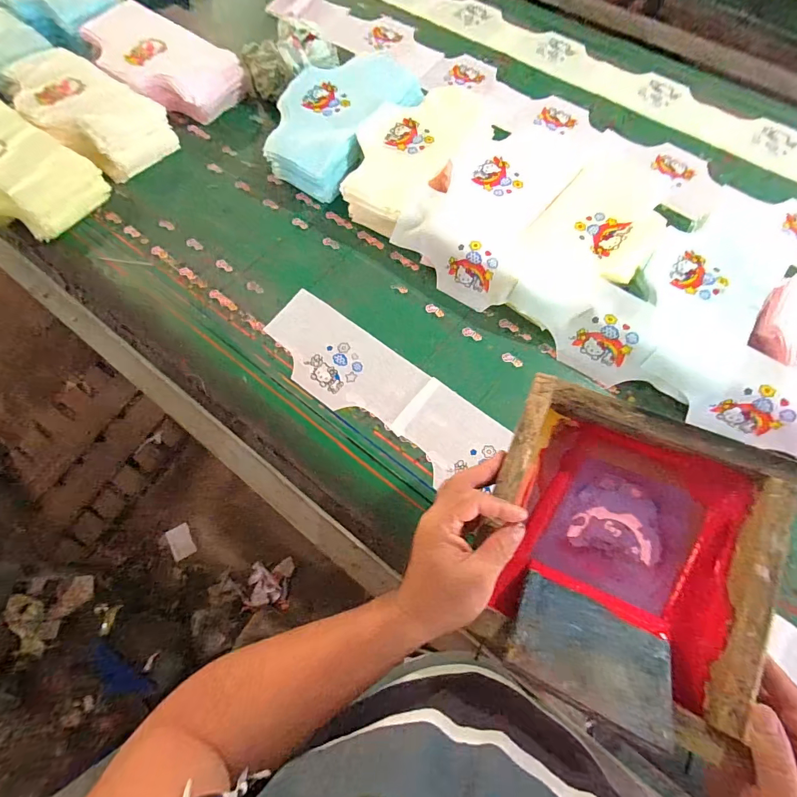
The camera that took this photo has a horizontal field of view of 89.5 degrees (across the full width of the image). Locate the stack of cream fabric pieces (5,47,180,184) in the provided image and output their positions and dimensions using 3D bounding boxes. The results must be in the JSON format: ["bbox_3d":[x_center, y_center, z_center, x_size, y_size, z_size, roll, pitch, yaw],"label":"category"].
[{"bbox_3d":[-0.596,-0.550,0.772,0.293,0.083,0.173,34,73,11],"label":"stack of cream fabric pieces"}]

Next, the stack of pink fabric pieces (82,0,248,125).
[{"bbox_3d":[-0.488,-0.680,0.818,0.312,0.098,0.179,30,72,9],"label":"stack of pink fabric pieces"}]

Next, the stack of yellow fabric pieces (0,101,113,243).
[{"bbox_3d":[-0.695,-0.410,0.720,0.292,0.081,0.182,31,72,10],"label":"stack of yellow fabric pieces"}]

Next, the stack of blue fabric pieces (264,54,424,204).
[{"bbox_3d":[-0.110,-0.540,0.775,0.202,0.076,0.347,35,73,11],"label":"stack of blue fabric pieces"}]

